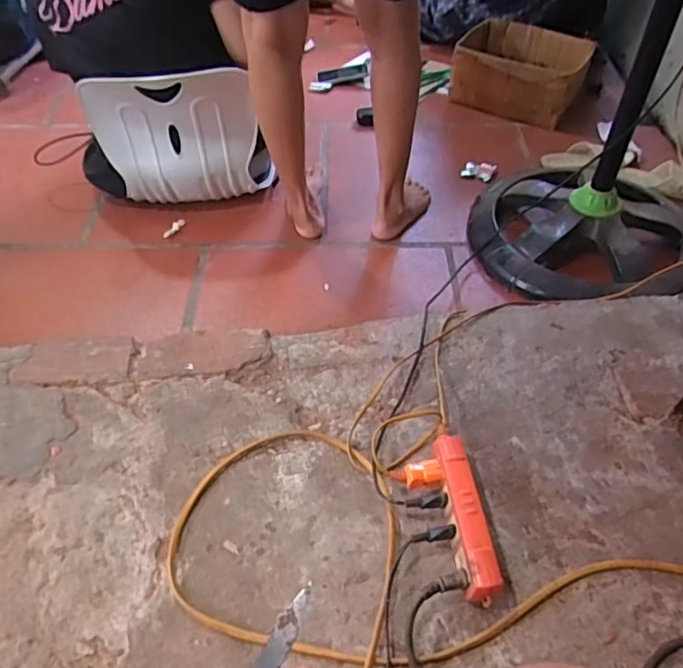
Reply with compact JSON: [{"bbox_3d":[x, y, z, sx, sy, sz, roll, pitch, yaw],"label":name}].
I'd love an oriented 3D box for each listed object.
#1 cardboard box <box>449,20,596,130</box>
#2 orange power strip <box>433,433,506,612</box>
[{"bbox_3d":[0.450,-0.660,1.482,0.332,0.172,0.183,25,52,20],"label":"cardboard box"},{"bbox_3d":[0.151,0.226,0.721,0.042,0.063,0.203,-5,48,-6],"label":"orange power strip"}]

